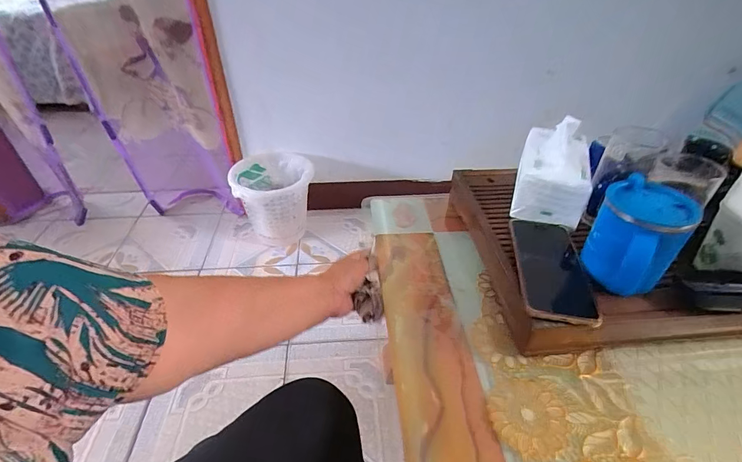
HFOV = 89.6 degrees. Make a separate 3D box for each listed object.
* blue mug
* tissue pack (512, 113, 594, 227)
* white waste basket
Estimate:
[{"bbox_3d":[0.295,0.007,0.422,0.105,0.094,0.090,-27,50,-35],"label":"blue mug"},{"bbox_3d":[0.266,-0.095,0.547,0.094,0.108,0.142,18,40,13],"label":"tissue pack"},{"bbox_3d":[-0.333,-0.093,1.287,0.255,0.270,0.239,-4,40,-14],"label":"white waste basket"}]

